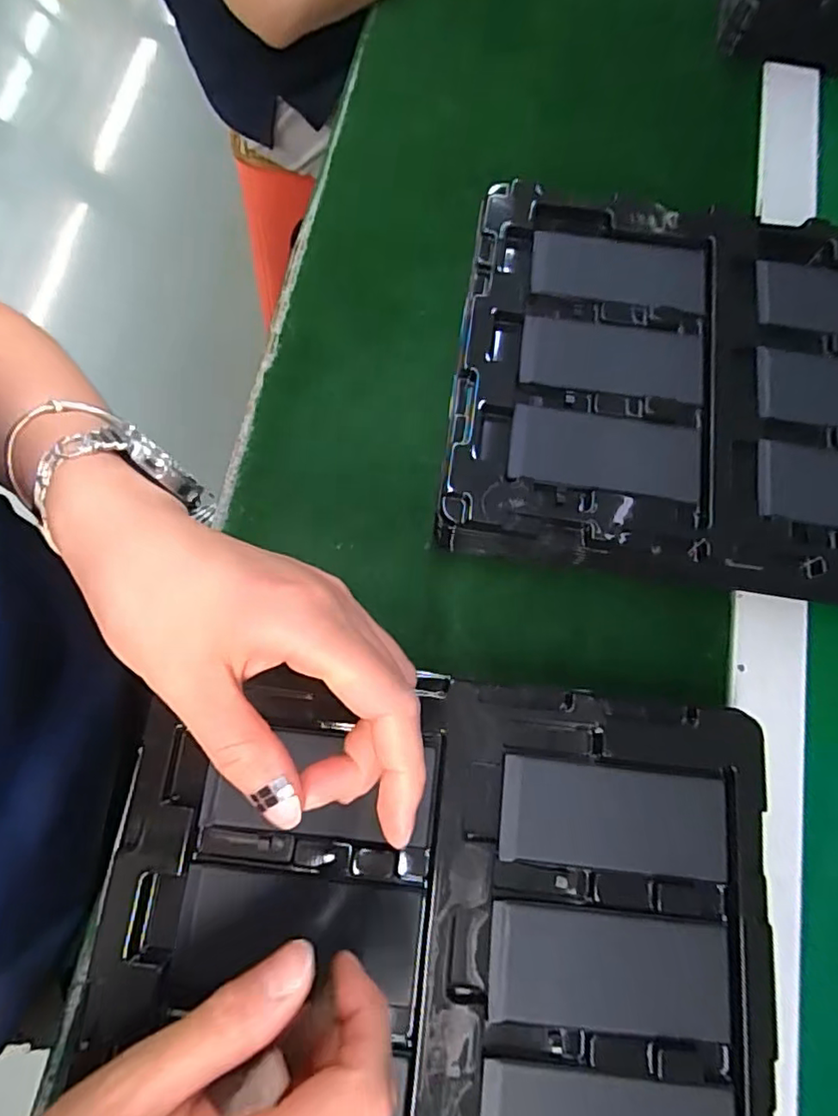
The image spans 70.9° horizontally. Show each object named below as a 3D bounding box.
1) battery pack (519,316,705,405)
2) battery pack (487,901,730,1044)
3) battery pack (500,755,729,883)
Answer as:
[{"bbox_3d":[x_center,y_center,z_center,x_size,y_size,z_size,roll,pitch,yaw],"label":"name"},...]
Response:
[{"bbox_3d":[0.106,-0.110,0.325,0.098,0.004,0.044,8,75,2],"label":"battery pack"},{"bbox_3d":[0.079,0.172,0.245,0.097,0.004,0.043,5,75,1],"label":"battery pack"},{"bbox_3d":[0.087,0.116,0.261,0.099,0.005,0.043,6,75,1],"label":"battery pack"}]

